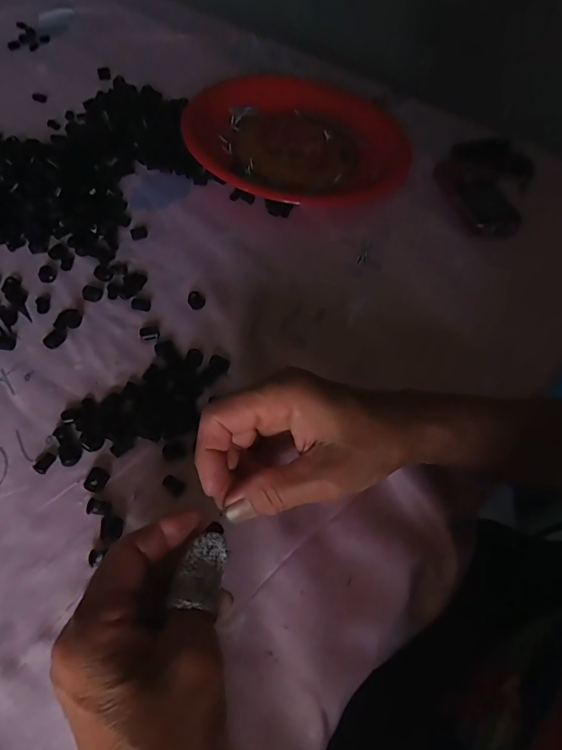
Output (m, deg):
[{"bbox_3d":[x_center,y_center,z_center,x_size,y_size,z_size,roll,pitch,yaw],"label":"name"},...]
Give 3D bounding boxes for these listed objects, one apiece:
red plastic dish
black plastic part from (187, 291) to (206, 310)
[{"bbox_3d":[0.017,-0.289,0.537,0.247,0.042,0.262,2,56,-3],"label":"red plastic dish"},{"bbox_3d":[-0.075,-0.066,0.402,0.015,0.009,0.014,2,56,-3],"label":"black plastic part"}]

